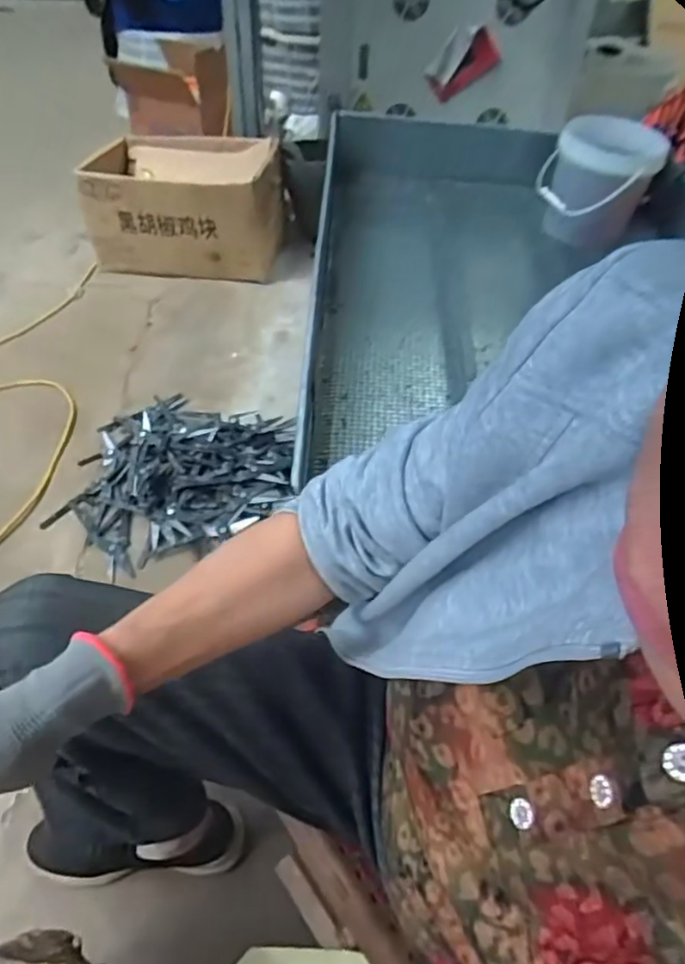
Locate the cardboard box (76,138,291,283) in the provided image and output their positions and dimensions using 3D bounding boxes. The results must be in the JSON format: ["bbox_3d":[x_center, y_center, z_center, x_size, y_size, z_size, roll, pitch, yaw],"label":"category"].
[{"bbox_3d":[-0.408,-0.708,1.577,0.510,0.232,0.296,8,45,4],"label":"cardboard box"}]

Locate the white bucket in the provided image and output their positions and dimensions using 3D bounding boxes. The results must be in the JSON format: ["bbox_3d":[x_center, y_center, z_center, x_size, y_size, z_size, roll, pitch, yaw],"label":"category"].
[{"bbox_3d":[0.558,-0.648,1.354,0.241,0.224,0.201,12,47,8],"label":"white bucket"}]

